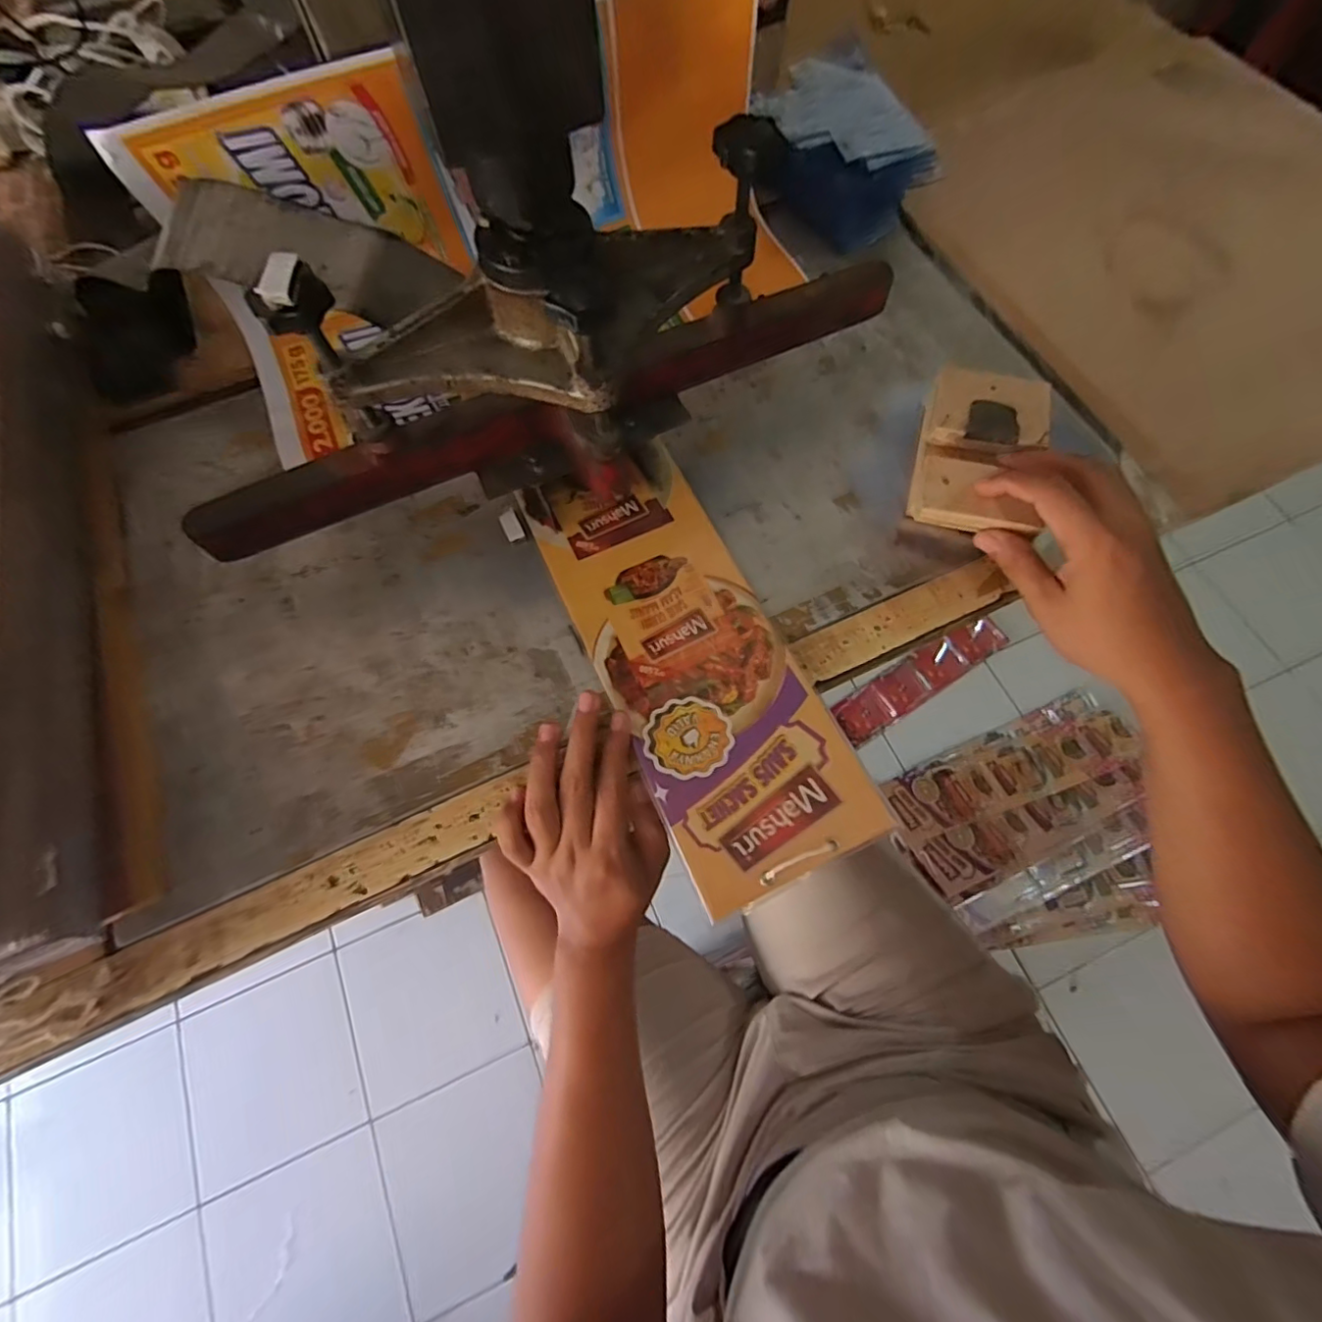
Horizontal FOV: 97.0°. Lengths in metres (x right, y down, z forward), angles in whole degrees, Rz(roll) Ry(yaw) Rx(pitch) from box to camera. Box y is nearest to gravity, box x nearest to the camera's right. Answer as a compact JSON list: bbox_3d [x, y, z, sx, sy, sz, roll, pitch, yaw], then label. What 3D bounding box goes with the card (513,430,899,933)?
[{"bbox_3d":[0.017,-0.012,0.401,0.123,0.005,0.326,-24,69,-7],"label":"card"}]

